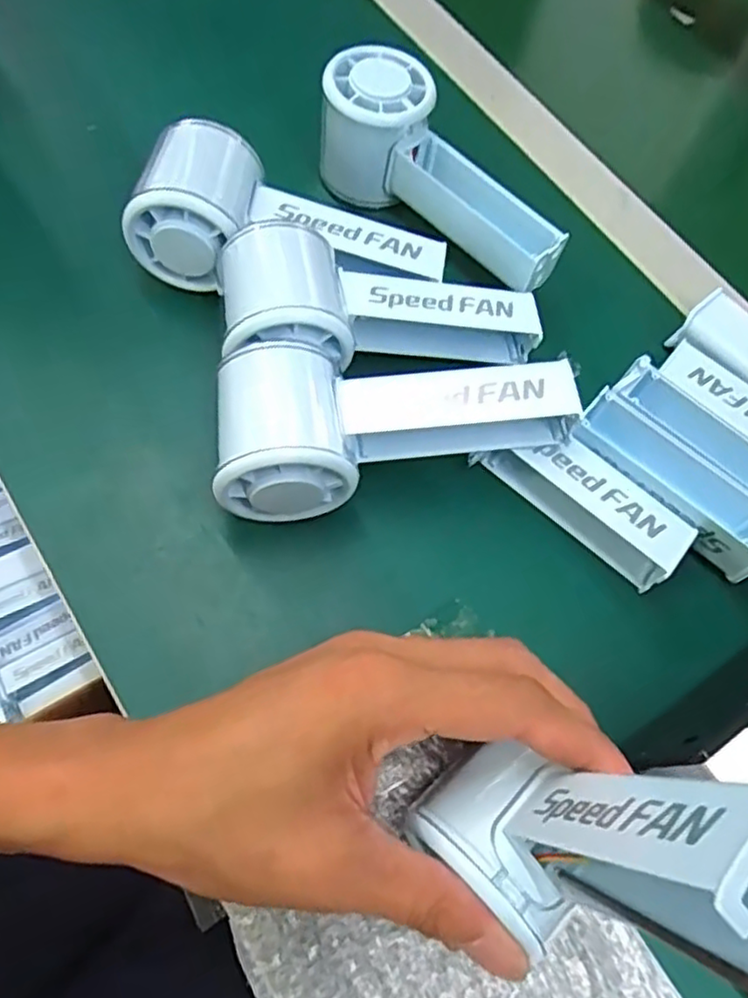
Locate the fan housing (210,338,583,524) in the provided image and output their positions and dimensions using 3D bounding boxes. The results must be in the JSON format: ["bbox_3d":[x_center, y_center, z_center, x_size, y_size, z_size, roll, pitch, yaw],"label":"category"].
[{"bbox_3d":[0.005,-0.037,0.290,0.150,0.049,0.060,-10,66,-13],"label":"fan housing"}]

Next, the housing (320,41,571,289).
[{"bbox_3d":[0.038,-0.171,0.357,0.148,0.052,0.054,38,65,10],"label":"housing"}]

